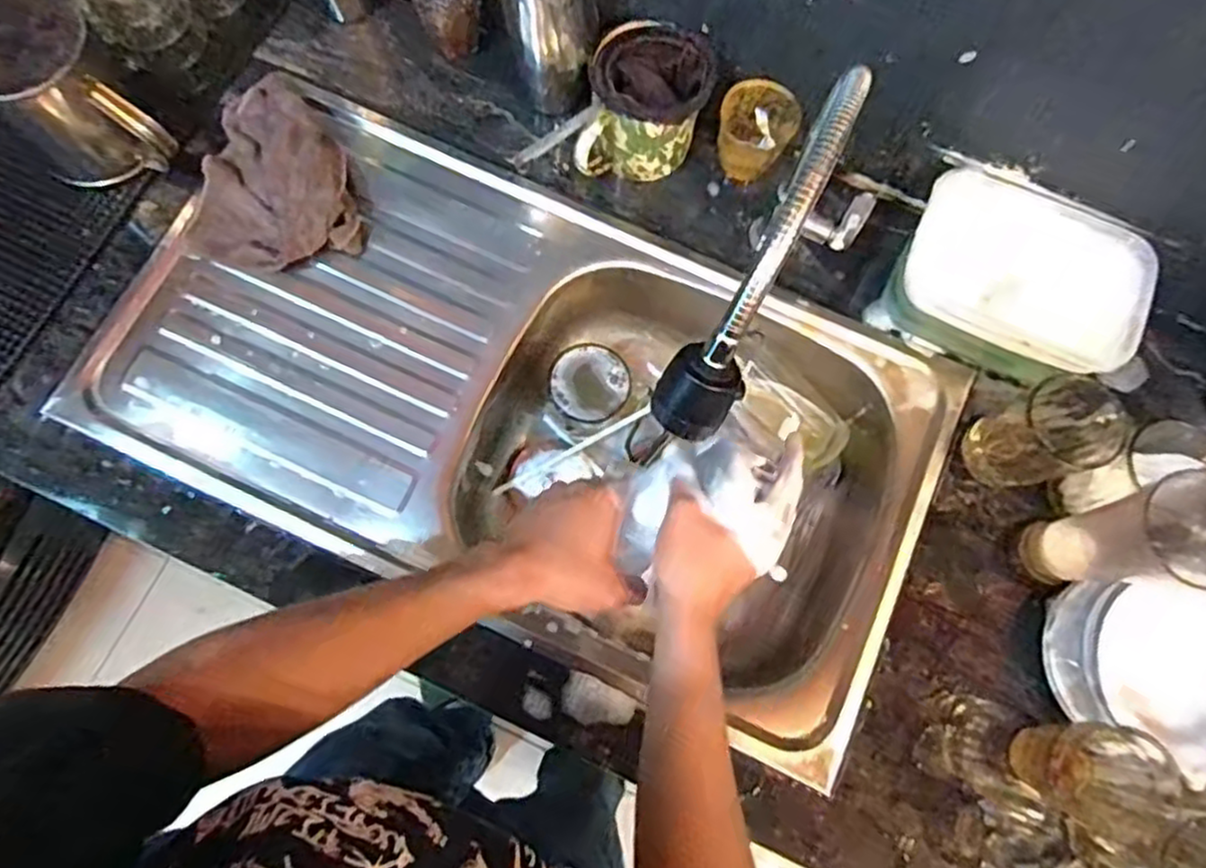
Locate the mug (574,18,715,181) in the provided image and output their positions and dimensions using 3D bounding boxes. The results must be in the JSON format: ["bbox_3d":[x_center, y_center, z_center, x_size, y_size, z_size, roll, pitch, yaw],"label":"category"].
[{"bbox_3d":[0.038,-0.306,0.670,0.105,0.103,0.120,8,76,1],"label":"mug"}]

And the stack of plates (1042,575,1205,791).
[{"bbox_3d":[0.448,0.194,0.586,0.162,0.067,0.146,10,76,1],"label":"stack of plates"}]

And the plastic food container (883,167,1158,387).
[{"bbox_3d":[0.369,-0.139,0.654,0.192,0.083,0.151,21,77,4],"label":"plastic food container"}]

